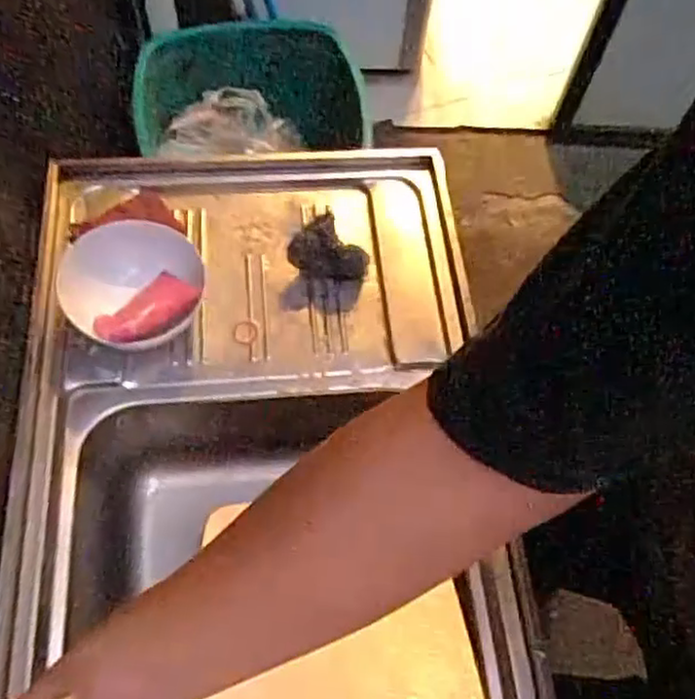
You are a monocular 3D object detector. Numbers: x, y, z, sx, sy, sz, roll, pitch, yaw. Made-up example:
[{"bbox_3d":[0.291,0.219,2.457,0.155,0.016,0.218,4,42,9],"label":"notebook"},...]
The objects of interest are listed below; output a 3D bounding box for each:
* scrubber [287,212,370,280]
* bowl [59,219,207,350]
[{"bbox_3d":[-0.020,-0.112,0.786,0.089,0.058,0.057,7,63,0],"label":"scrubber"},{"bbox_3d":[-0.233,-0.060,0.739,0.148,0.063,0.144,2,63,-3],"label":"bowl"}]

